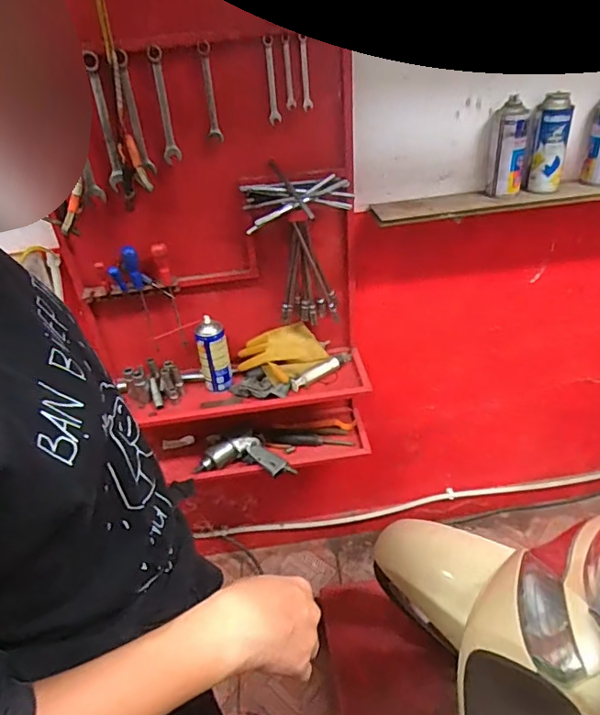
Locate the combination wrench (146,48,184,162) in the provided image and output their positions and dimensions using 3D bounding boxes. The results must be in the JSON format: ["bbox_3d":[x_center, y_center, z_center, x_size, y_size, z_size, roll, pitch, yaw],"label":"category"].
[{"bbox_3d":[-0.237,-0.435,0.914,0.030,0.183,0.005,-13,35,-10],"label":"combination wrench"}]

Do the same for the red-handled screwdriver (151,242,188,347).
[{"bbox_3d":[-0.271,-0.127,1.102,0.029,0.231,0.023,-13,37,-10],"label":"red-handled screwdriver"}]

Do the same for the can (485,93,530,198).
[{"bbox_3d":[0.405,-0.403,1.020,0.068,0.161,0.054,5,38,14],"label":"can"}]

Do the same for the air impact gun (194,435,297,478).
[{"bbox_3d":[-0.125,0.236,1.247,0.235,0.043,0.094,3,37,11],"label":"air impact gun"}]

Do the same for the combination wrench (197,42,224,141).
[{"bbox_3d":[-0.156,-0.459,0.910,0.024,0.153,0.009,-10,37,-6],"label":"combination wrench"}]

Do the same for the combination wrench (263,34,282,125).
[{"bbox_3d":[-0.049,-0.484,0.921,0.021,0.133,0.011,-7,36,-2],"label":"combination wrench"}]

